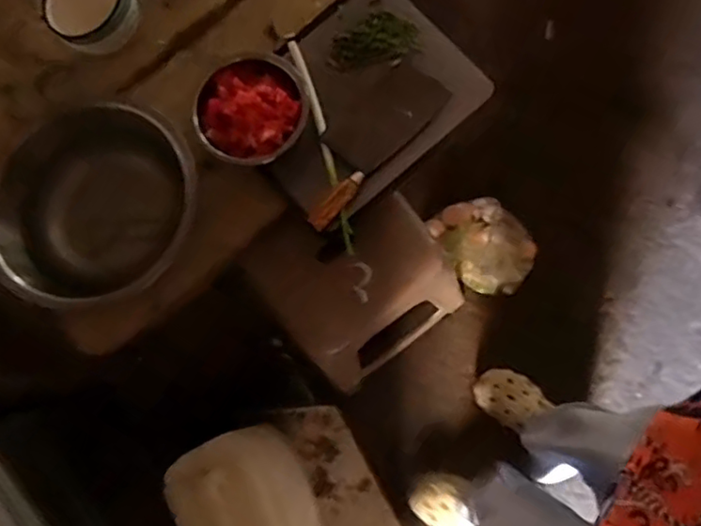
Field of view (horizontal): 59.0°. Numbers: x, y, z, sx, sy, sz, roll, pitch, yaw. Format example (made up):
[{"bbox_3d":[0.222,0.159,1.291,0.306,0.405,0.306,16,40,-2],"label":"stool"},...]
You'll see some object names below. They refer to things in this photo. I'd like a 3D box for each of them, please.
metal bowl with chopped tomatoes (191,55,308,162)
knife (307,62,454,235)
[{"bbox_3d":[-0.149,-0.232,0.922,0.160,0.052,0.159,0,76,2],"label":"metal bowl with chopped tomatoes"},{"bbox_3d":[0.020,-0.185,0.939,0.102,0.024,0.286,42,81,11],"label":"knife"}]

